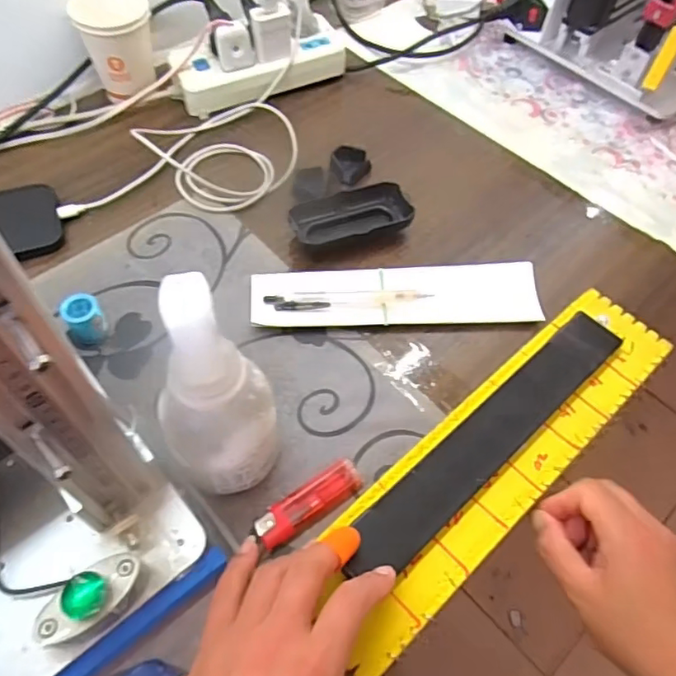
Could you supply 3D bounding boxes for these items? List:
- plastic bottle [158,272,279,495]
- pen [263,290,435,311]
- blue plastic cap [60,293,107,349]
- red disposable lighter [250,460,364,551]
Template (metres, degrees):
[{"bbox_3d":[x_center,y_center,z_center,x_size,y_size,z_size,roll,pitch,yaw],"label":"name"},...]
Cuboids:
[{"bbox_3d":[-0.069,0.042,0.314,0.065,0.177,0.053,-23,61,-16],"label":"plastic bottle"},{"bbox_3d":[0.007,-0.035,0.459,0.132,0.013,0.018,-2,58,-4],"label":"pen"},{"bbox_3d":[-0.197,-0.013,0.428,0.028,0.031,0.030,1,57,-2],"label":"blue plastic cap"},{"bbox_3d":[-0.020,0.111,0.371,0.080,0.012,0.022,-31,64,-20],"label":"red disposable lighter"}]

